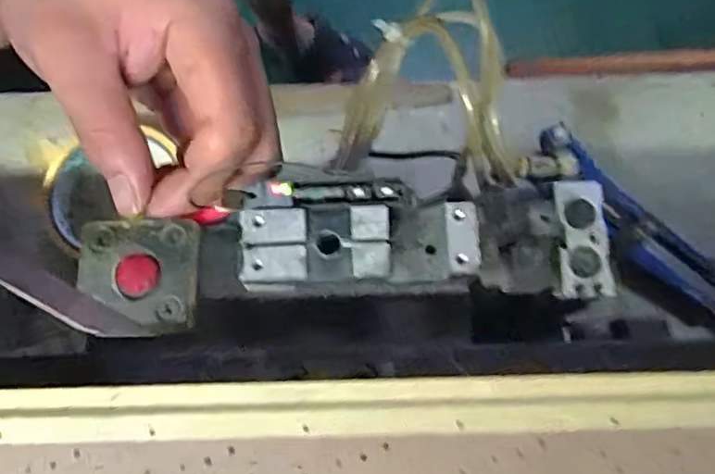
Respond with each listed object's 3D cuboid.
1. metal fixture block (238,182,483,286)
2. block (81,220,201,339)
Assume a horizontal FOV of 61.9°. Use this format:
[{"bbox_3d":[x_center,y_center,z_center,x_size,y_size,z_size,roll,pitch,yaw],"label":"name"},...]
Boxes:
[{"bbox_3d":[0.000,-0.001,0.206,0.078,0.015,0.033,-4,76,0],"label":"metal fixture block"},{"bbox_3d":[-0.079,0.014,0.213,0.041,0.005,0.040,-1,76,1],"label":"block"}]

